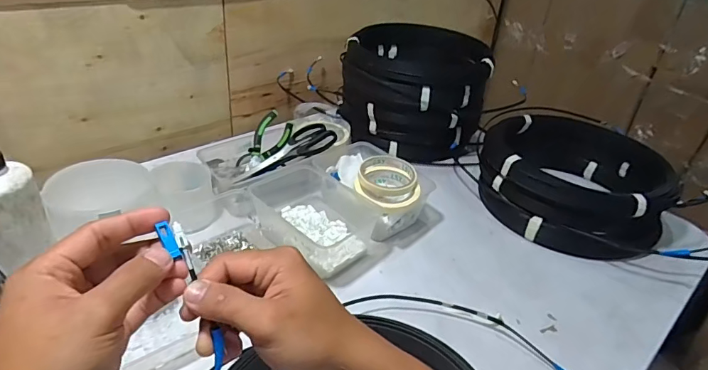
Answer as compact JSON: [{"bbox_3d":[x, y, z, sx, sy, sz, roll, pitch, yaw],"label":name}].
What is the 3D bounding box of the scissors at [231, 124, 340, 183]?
[{"bbox_3d":[-0.115,-0.052,0.749,0.177,0.024,0.077,-28,41,-5],"label":"scissors"}]

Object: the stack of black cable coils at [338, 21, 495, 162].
[{"bbox_3d":[0.115,-0.192,0.898,0.274,0.181,0.253,7,31,2],"label":"stack of black cable coils"}]

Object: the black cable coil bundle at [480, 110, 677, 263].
[{"bbox_3d":[0.361,-0.011,0.752,0.270,0.105,0.289,-21,40,-37],"label":"black cable coil bundle"}]

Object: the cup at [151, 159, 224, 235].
[{"bbox_3d":[-0.244,0.017,0.662,0.090,0.078,0.075,-10,34,-23],"label":"cup"}]

